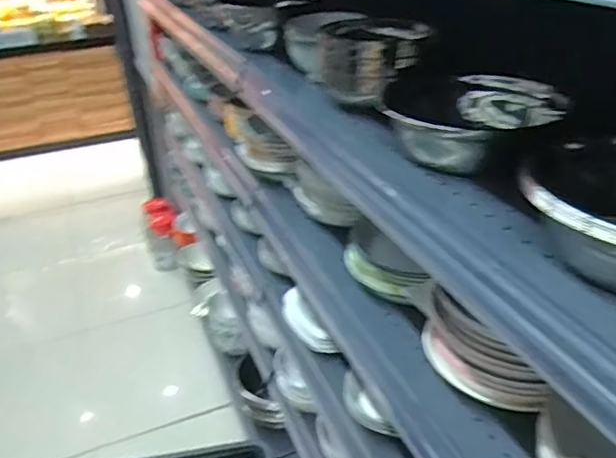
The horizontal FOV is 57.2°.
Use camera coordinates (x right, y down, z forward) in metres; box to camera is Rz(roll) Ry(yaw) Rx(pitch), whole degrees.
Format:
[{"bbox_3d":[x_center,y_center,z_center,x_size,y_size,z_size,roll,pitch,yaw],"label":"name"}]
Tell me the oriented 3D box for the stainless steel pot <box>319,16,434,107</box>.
[{"bbox_3d":[0.098,-0.236,0.775,0.131,0.091,0.141,8,32,17],"label":"stainless steel pot"}]

